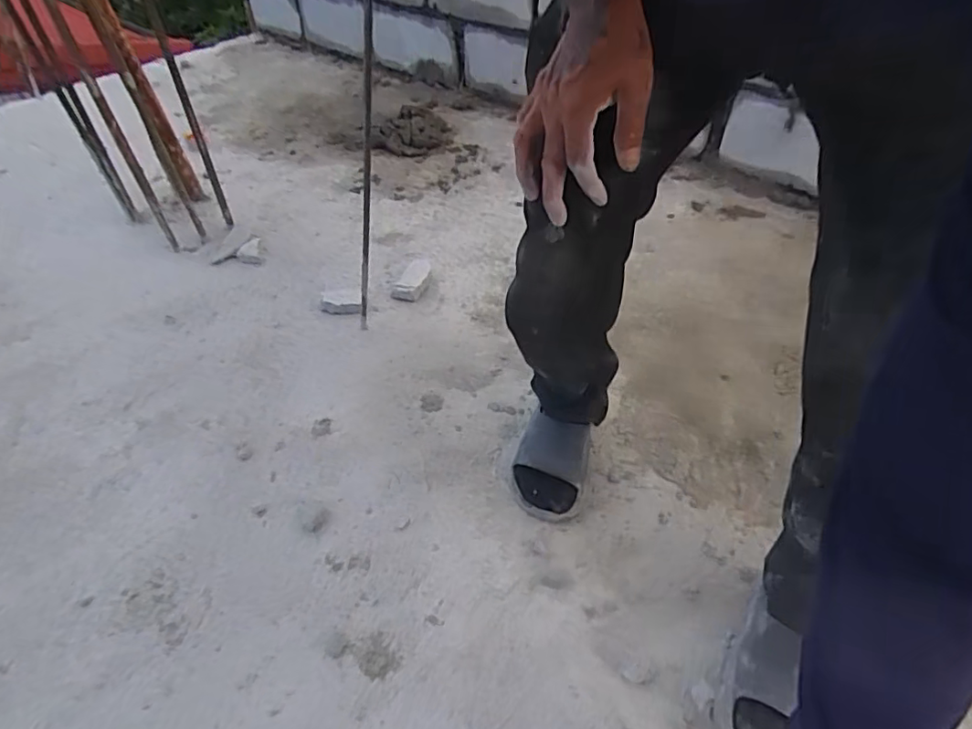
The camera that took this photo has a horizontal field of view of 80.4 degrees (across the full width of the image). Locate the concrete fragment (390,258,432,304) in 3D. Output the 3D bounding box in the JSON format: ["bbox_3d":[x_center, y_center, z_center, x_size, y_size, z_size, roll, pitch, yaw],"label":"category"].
[{"bbox_3d":[-0.149,-0.175,1.187,0.059,0.014,0.125,13,47,14],"label":"concrete fragment"}]

